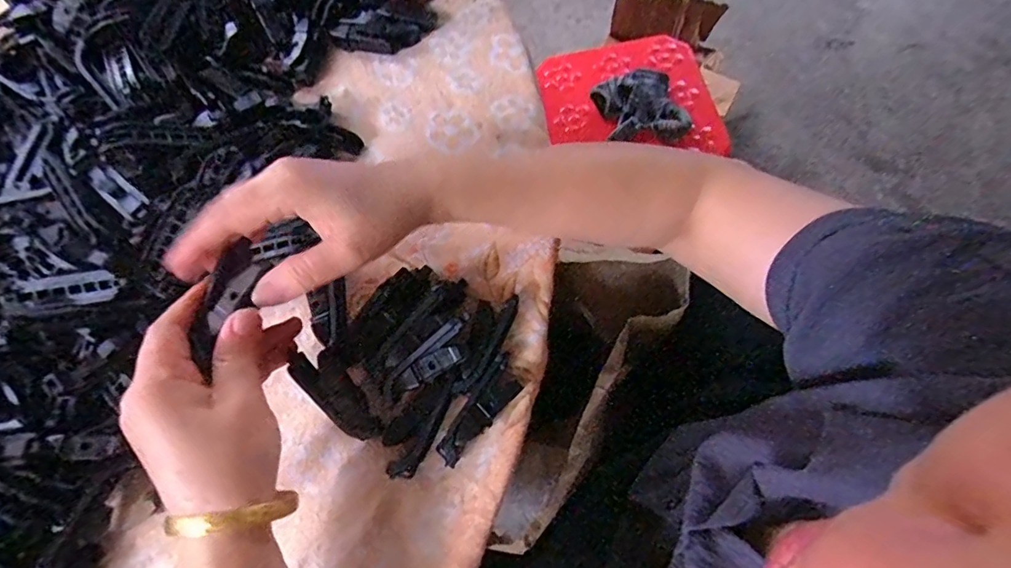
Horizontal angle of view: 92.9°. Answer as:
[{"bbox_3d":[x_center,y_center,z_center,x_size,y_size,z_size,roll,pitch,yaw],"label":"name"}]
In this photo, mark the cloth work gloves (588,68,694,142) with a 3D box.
[{"bbox_3d":[0.202,-0.261,0.710,0.109,0.034,0.118,-19,73,-5],"label":"cloth work gloves"}]

